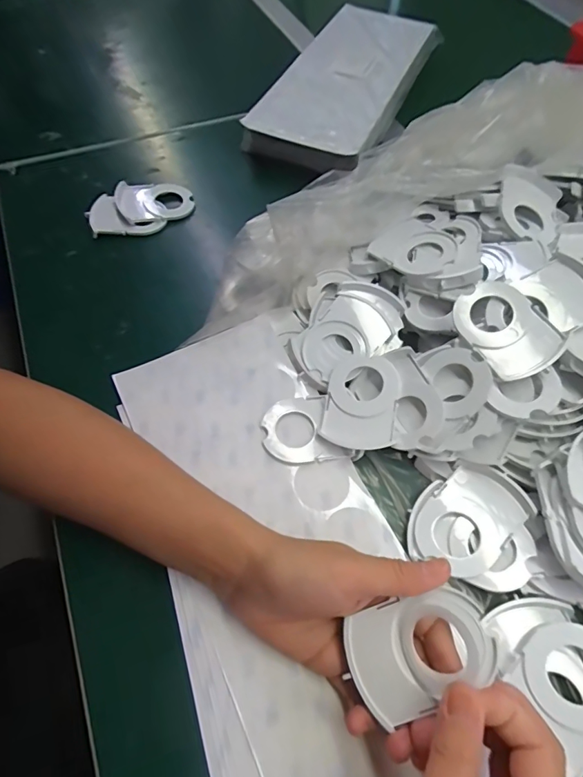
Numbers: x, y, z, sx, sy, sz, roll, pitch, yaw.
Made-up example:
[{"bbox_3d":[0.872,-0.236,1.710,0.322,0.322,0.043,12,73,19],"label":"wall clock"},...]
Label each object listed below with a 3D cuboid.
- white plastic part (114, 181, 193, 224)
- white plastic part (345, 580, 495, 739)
[{"bbox_3d":[-0.149,-0.207,0.484,0.076,0.016,0.058,-11,61,-7],"label":"white plastic part"},{"bbox_3d":[0.066,0.138,0.232,0.073,0.012,0.051,-31,66,11],"label":"white plastic part"}]

